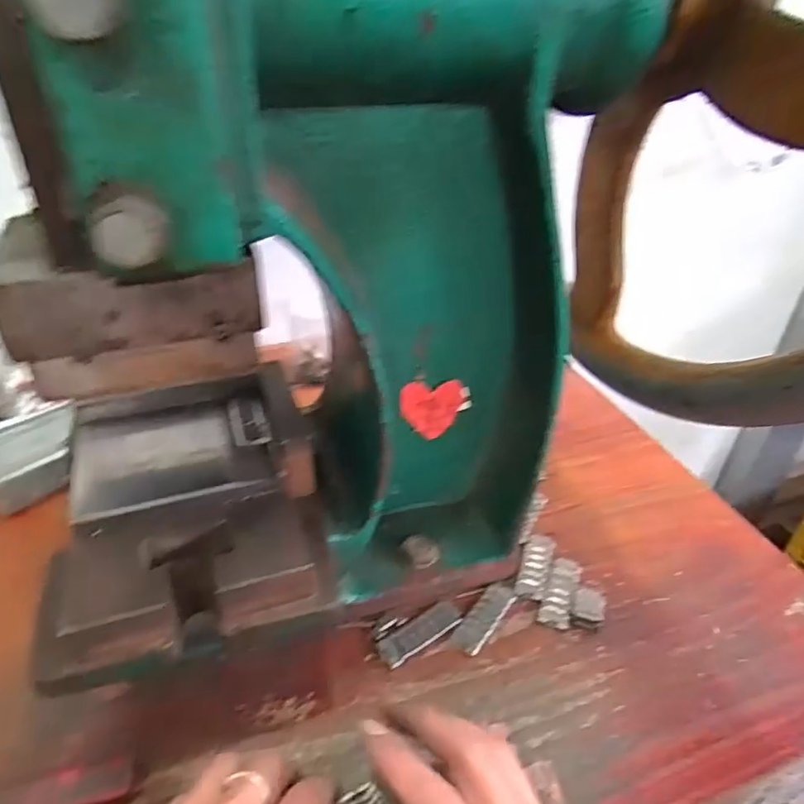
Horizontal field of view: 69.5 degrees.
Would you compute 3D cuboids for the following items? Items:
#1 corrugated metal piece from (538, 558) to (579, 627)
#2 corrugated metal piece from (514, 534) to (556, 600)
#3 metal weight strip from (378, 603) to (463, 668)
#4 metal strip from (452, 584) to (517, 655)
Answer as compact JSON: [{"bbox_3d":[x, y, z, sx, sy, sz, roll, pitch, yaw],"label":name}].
[{"bbox_3d":[0.102,0.120,0.372,0.018,0.007,0.054,16,39,17],"label":"corrugated metal piece"},{"bbox_3d":[0.089,0.108,0.386,0.020,0.004,0.049,15,39,16],"label":"corrugated metal piece"},{"bbox_3d":[0.011,0.136,0.344,0.053,0.004,0.018,-22,44,-29],"label":"metal weight strip"},{"bbox_3d":[0.051,0.131,0.356,0.019,0.004,0.054,26,44,28],"label":"metal strip"}]

